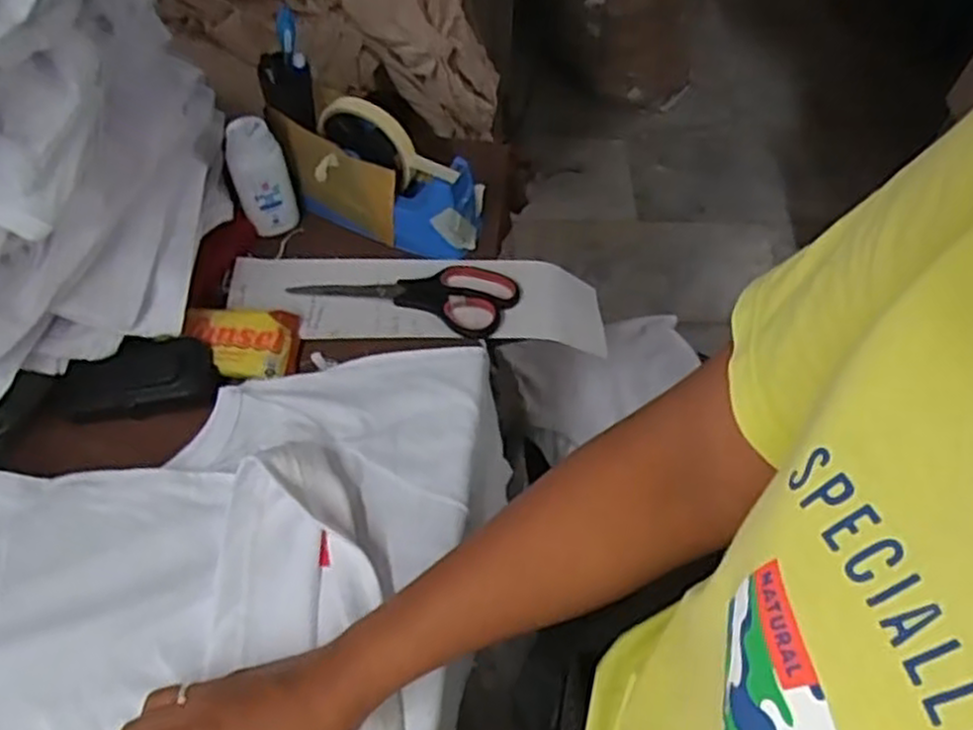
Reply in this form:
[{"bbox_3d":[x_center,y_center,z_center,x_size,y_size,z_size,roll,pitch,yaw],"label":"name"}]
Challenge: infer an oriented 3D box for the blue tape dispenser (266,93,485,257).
[{"bbox_3d":[-0.089,-0.156,0.628,0.169,0.098,0.049,19,58,13],"label":"blue tape dispenser"}]

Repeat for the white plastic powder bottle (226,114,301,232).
[{"bbox_3d":[-0.186,-0.155,0.625,0.044,0.098,0.036,-17,57,-11],"label":"white plastic powder bottle"}]

